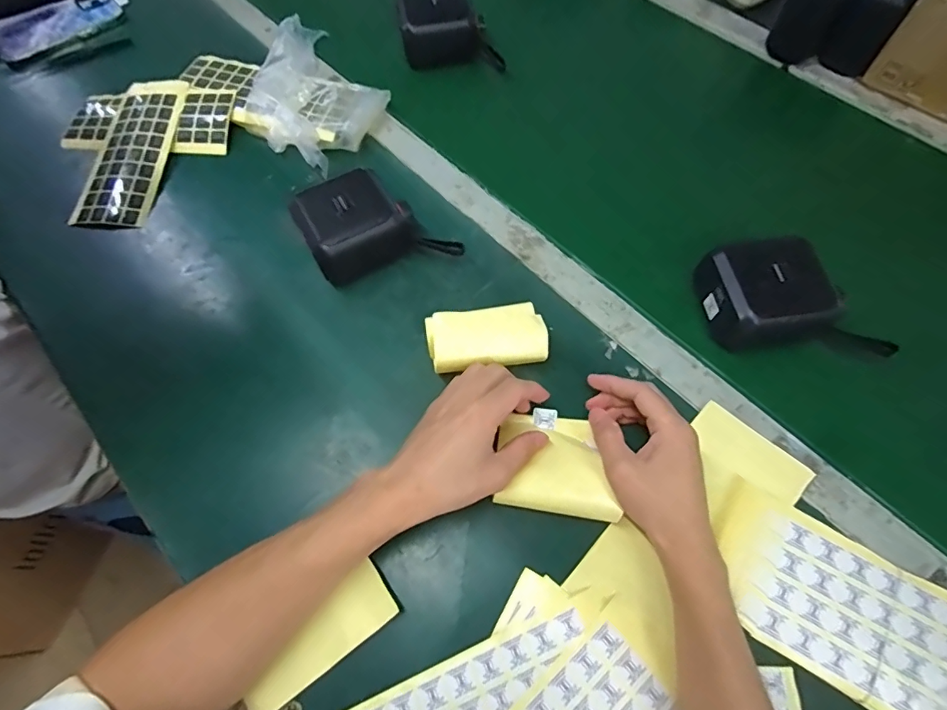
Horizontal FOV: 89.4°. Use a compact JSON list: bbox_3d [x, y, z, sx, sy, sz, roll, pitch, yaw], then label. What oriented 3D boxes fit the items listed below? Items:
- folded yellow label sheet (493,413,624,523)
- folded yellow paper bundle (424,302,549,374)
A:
[{"bbox_3d":[0.065,0.085,0.376,0.087,0.020,0.077,4,65,2],"label":"folded yellow label sheet"},{"bbox_3d":[0.011,-0.011,0.422,0.101,0.038,0.052,-9,65,-2],"label":"folded yellow paper bundle"}]

